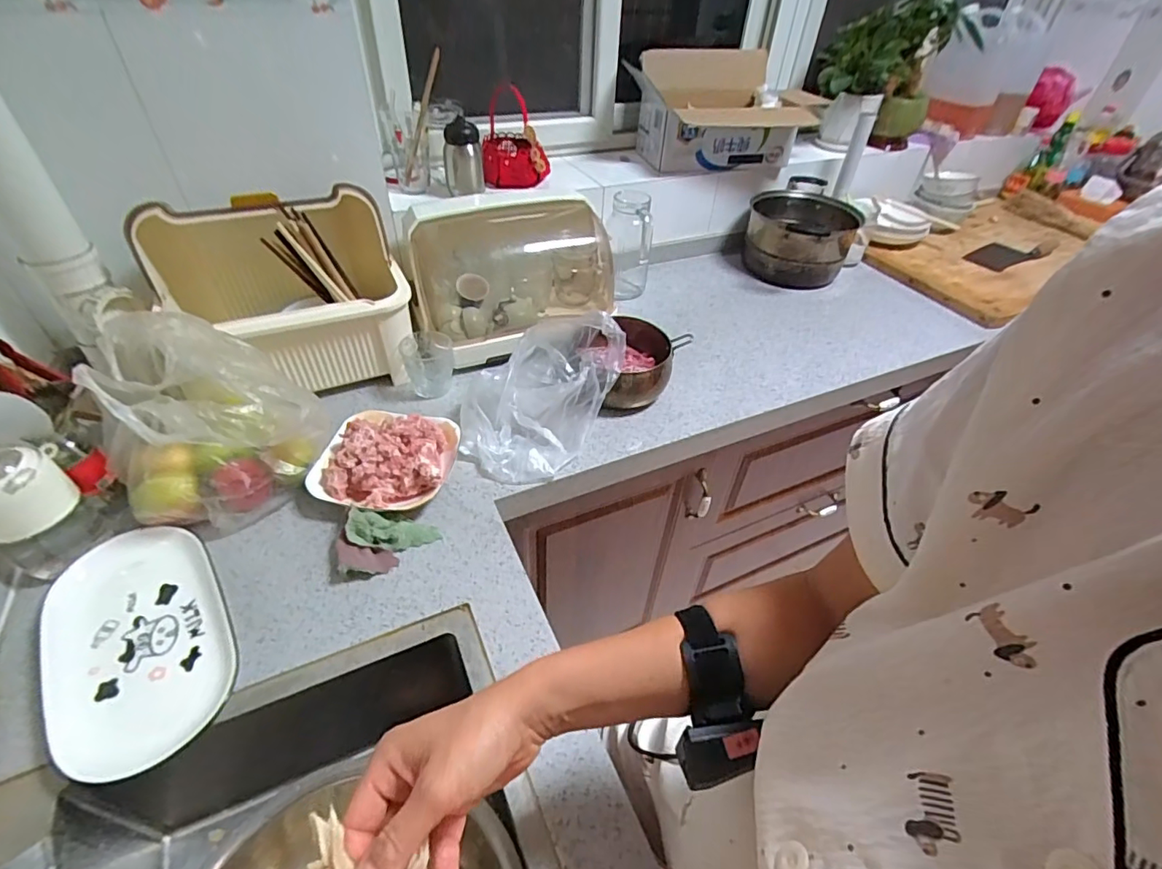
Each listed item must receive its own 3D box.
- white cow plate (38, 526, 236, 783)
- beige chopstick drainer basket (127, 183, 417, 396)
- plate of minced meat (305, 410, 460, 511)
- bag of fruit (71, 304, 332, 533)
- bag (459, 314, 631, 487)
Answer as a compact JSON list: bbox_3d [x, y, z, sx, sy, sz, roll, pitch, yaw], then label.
[{"bbox_3d":[-0.453,0.212,0.541,0.148,0.025,0.273,-26,50,-28],"label":"white cow plate"},{"bbox_3d":[-0.436,-0.201,0.788,0.336,0.242,0.157,-13,45,-17],"label":"beige chopstick drainer basket"},{"bbox_3d":[-0.268,0.027,0.720,0.182,0.077,0.158,5,42,1],"label":"plate of minced meat"},{"bbox_3d":[-0.471,-0.020,0.658,0.227,0.207,0.207,33,50,28],"label":"bag of fruit"},{"bbox_3d":[-0.071,-0.067,0.779,0.185,0.139,0.239,25,47,22],"label":"bag"}]

